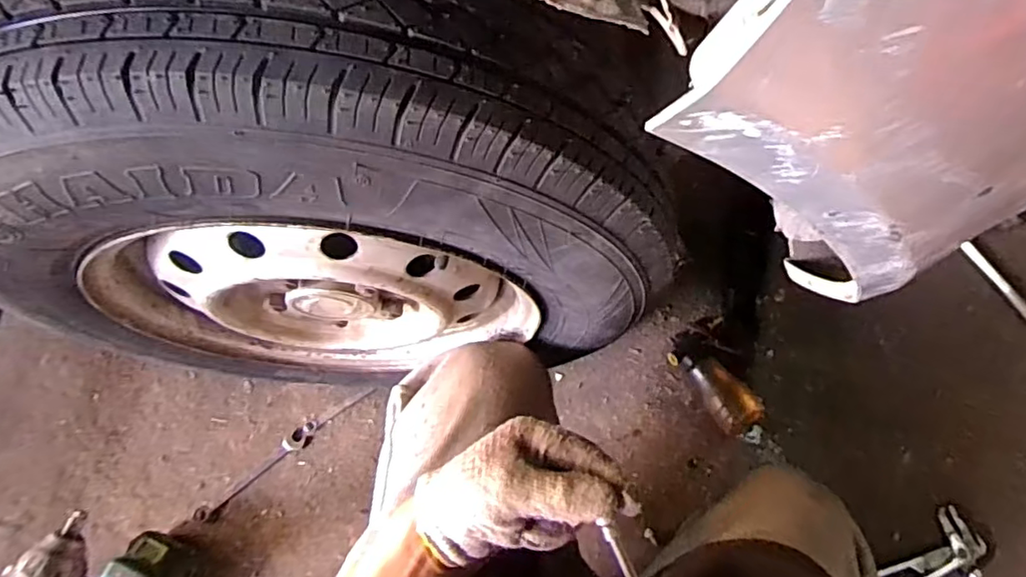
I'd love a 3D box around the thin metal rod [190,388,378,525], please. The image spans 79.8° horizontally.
[{"bbox_3d":[-0.339,0.238,0.914,0.296,0.014,0.031,-39,72,-12],"label":"thin metal rod"}]

